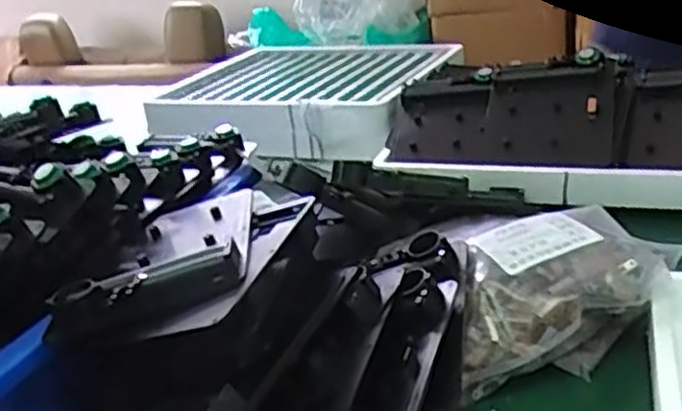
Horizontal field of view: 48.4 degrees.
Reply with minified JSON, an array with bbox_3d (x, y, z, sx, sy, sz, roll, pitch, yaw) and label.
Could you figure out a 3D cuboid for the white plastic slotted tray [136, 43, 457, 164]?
[{"bbox_3d":[-0.038,-0.143,0.960,0.333,0.057,0.314,3,25,24],"label":"white plastic slotted tray"}]

